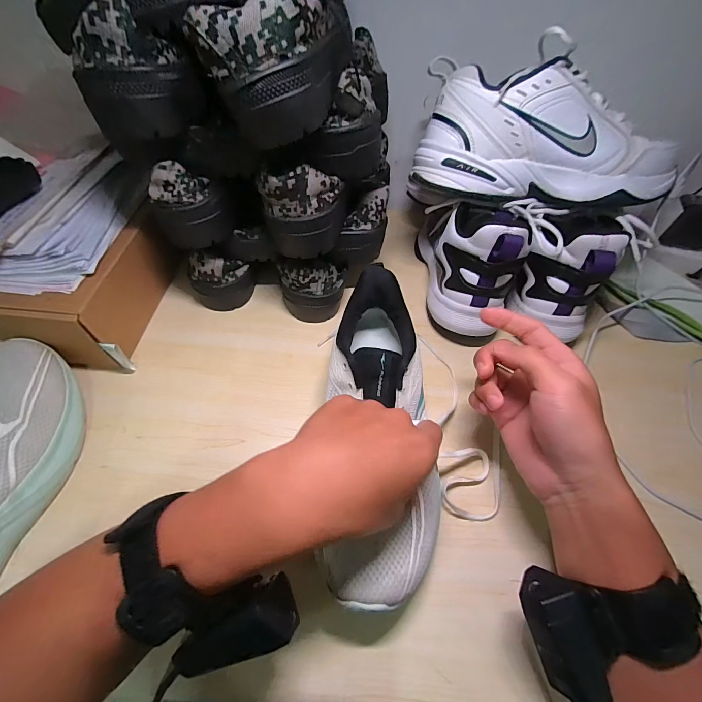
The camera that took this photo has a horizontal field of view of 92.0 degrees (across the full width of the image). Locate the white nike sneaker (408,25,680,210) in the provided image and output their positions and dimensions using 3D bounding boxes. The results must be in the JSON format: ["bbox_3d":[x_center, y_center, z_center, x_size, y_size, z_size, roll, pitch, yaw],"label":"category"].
[{"bbox_3d":[0.203,-0.208,0.331,0.270,0.100,0.090,4,56,0],"label":"white nike sneaker"}]

